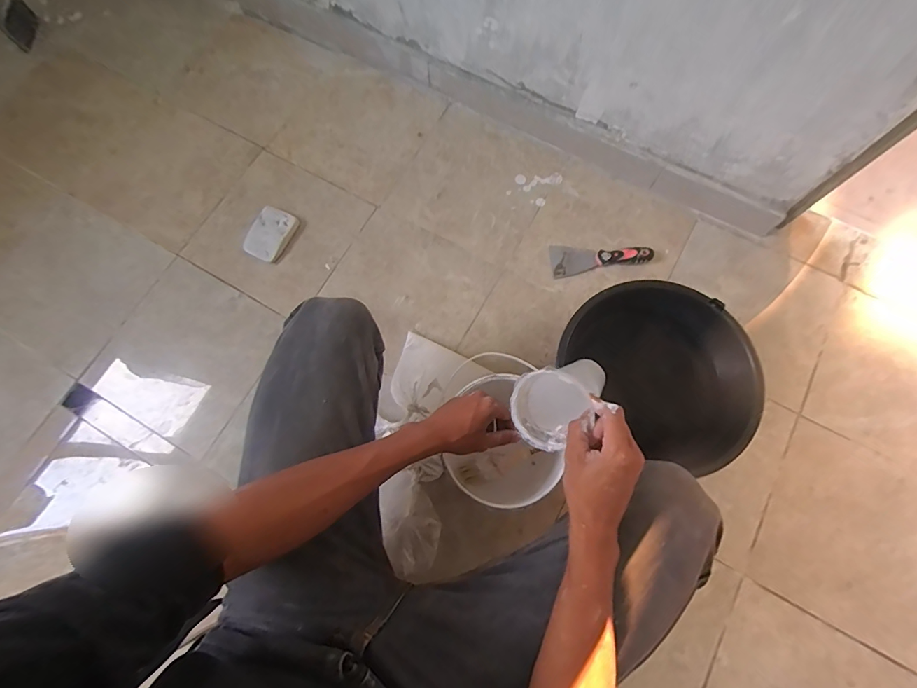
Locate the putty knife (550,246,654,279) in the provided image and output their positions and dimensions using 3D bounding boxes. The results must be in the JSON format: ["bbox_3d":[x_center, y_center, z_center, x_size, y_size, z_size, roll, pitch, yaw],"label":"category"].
[{"bbox_3d":[0.284,-0.175,0.823,0.194,0.027,0.065,-5,74,0],"label":"putty knife"}]

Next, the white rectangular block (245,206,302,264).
[{"bbox_3d":[-0.382,-0.221,0.840,0.074,0.025,0.106,26,77,8],"label":"white rectangular block"}]

